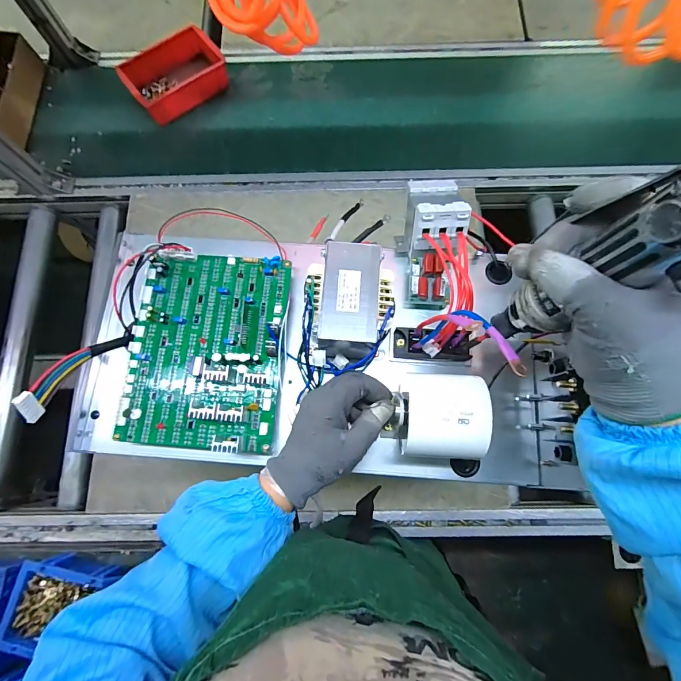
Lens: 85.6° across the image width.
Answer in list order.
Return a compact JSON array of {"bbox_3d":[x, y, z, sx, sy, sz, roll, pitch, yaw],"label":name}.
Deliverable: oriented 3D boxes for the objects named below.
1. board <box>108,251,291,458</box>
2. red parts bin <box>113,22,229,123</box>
[{"bbox_3d":[-0.142,0.005,0.385,0.157,0.031,0.205,4,76,2],"label":"board"},{"bbox_3d":[-0.339,-0.552,0.767,0.145,0.054,0.196,42,80,10],"label":"red parts bin"}]

